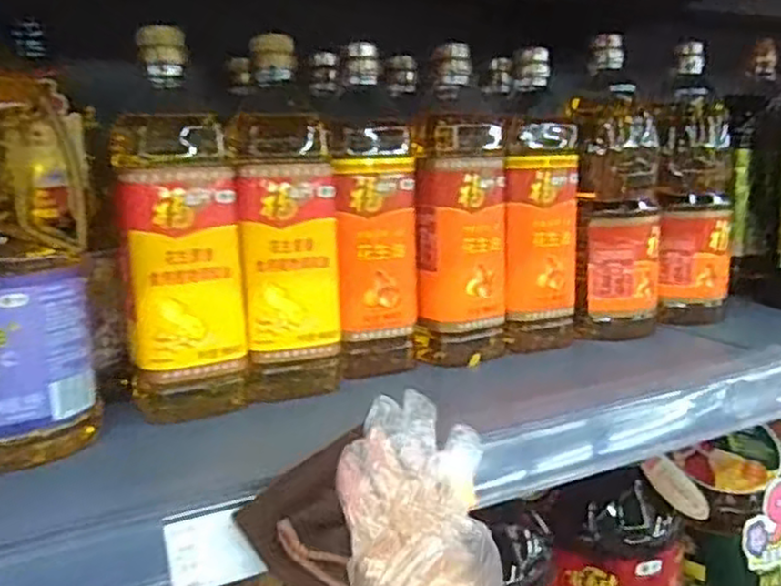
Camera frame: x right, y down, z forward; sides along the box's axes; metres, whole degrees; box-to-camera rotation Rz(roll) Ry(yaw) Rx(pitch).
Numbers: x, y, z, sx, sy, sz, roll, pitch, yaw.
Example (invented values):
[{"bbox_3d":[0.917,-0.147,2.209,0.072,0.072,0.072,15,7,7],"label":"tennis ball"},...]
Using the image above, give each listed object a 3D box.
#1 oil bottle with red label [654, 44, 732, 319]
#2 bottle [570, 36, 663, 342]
[{"bbox_3d":[0.301,-0.098,0.705,0.071,0.255,0.073,6,14,22],"label":"oil bottle with red label"},{"bbox_3d":[0.209,-0.089,0.661,0.085,0.253,0.112,4,14,17],"label":"bottle"}]

